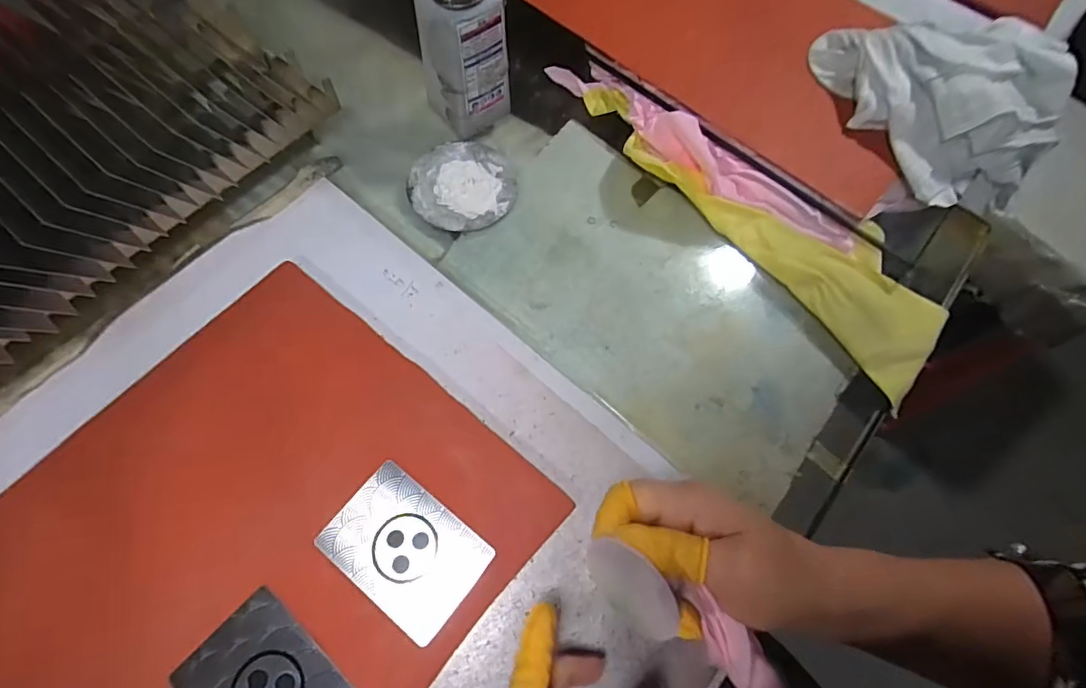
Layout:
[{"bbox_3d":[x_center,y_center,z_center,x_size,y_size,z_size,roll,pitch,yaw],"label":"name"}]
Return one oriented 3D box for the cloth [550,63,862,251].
[{"bbox_3d":[0.117,-0.153,0.419,0.281,0.039,0.053,40,71,12],"label":"cloth"}]

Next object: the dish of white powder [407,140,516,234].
[{"bbox_3d":[-0.064,-0.126,0.414,0.081,0.006,0.082,1,68,-3],"label":"dish of white powder"}]

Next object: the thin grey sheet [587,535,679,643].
[{"bbox_3d":[0.040,0.111,0.239,0.048,0.039,0.004,22,32,40],"label":"thin grey sheet"}]

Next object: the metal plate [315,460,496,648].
[{"bbox_3d":[-0.080,0.120,0.307,0.088,0.004,0.061,37,70,12],"label":"metal plate"}]

